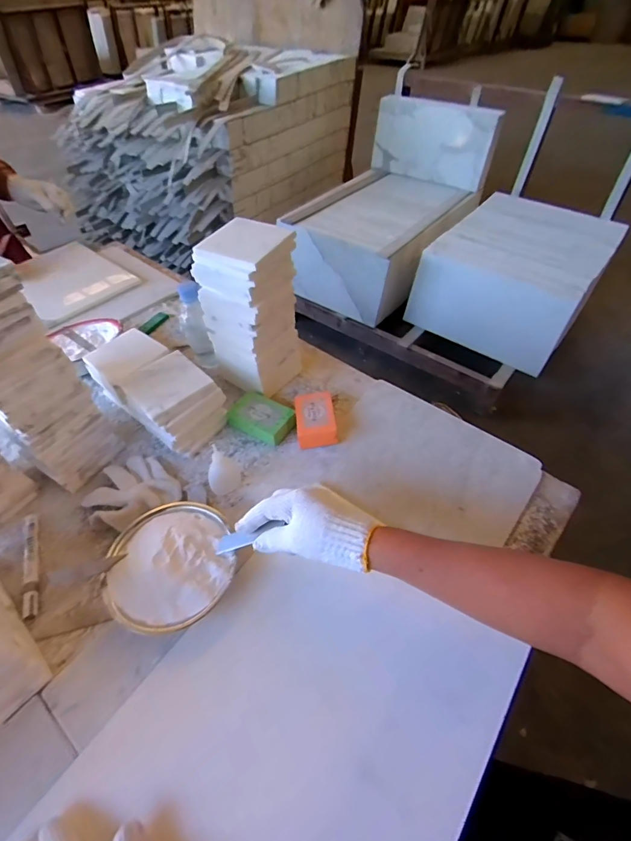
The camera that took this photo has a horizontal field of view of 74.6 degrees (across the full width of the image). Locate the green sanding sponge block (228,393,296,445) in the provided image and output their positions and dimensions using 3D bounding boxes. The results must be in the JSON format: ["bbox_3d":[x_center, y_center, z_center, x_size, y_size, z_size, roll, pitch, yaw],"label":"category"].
[{"bbox_3d":[-0.084,-0.005,0.656,0.105,0.030,0.059,27,57,21],"label":"green sanding sponge block"}]

